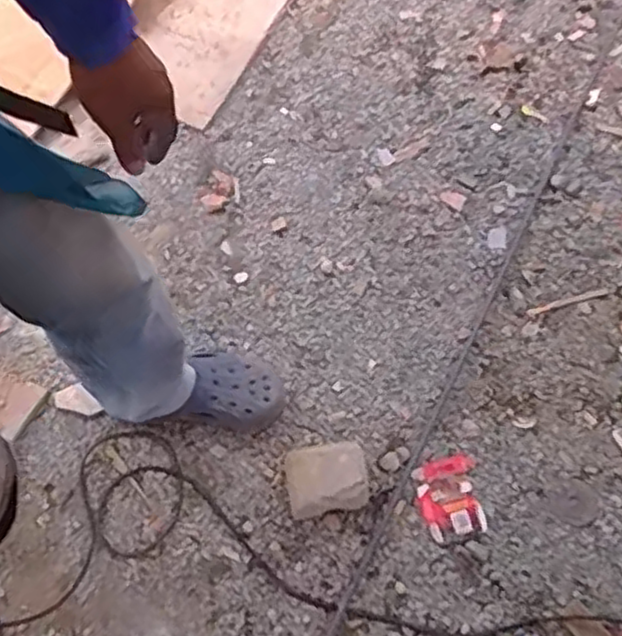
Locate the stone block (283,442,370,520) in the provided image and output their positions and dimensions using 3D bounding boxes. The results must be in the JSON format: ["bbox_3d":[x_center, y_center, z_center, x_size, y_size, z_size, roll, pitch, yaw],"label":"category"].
[{"bbox_3d":[0.022,0.222,0.985,0.112,0.078,0.090,-14,68,-8],"label":"stone block"}]

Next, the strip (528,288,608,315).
[{"bbox_3d":[0.413,-0.027,1.136,0.139,0.004,0.013,-16,68,-8],"label":"strip"}]

